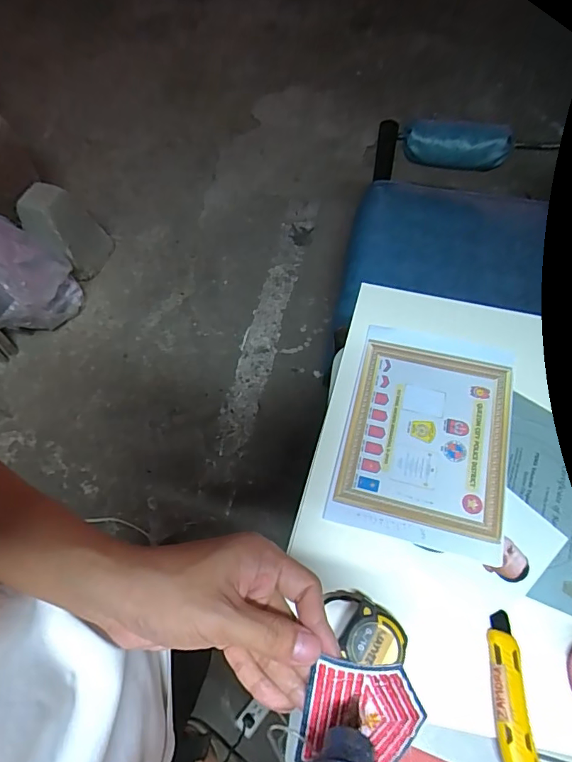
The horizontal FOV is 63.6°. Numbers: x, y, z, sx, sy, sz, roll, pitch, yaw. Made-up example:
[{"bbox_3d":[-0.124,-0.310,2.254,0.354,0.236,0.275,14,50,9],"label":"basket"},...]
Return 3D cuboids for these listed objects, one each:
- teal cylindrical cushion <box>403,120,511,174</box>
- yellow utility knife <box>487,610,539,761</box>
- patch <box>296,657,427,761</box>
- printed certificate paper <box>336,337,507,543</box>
[{"bbox_3d":[0.432,-0.598,1.178,0.257,0.097,0.090,16,64,10],"label":"teal cylindrical cushion"},{"bbox_3d":[0.231,0.324,0.481,0.033,0.020,0.144,0,62,3],"label":"yellow utility knife"},{"bbox_3d":[0.044,0.188,0.260,0.069,0.006,0.059,13,92,-7],"label":"patch"},{"bbox_3d":[0.190,0.067,0.621,0.202,0.005,0.244,13,64,9],"label":"printed certificate paper"}]

